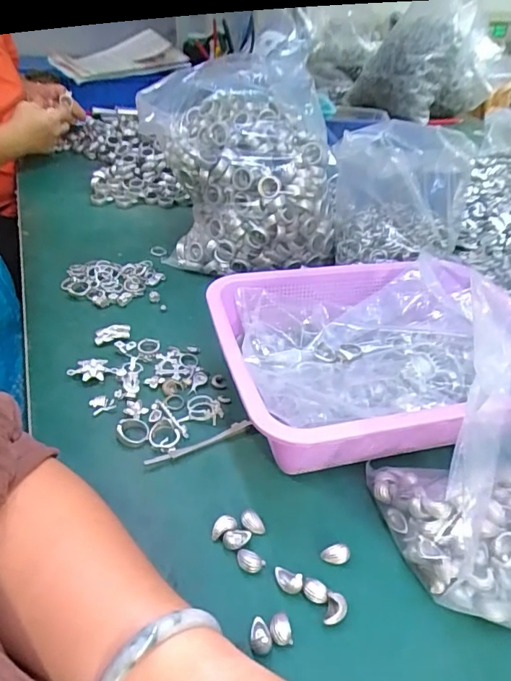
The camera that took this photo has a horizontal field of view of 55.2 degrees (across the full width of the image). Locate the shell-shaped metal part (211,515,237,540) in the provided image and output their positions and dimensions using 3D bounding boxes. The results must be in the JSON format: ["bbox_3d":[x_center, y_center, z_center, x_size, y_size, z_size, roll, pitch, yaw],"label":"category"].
[{"bbox_3d":[-0.024,0.133,0.351,0.019,0.006,0.014,-15,41,-24],"label":"shell-shaped metal part"}]

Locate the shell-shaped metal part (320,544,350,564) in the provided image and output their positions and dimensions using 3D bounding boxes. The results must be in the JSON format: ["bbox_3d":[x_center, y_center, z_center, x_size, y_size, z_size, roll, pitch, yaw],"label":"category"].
[{"bbox_3d":[0.056,0.149,0.341,0.019,0.012,0.011,5,37,1],"label":"shell-shaped metal part"}]

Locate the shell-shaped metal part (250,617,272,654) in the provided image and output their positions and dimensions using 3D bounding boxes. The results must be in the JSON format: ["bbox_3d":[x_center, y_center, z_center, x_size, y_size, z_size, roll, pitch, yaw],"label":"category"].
[{"bbox_3d":[0.003,0.179,0.297,0.012,0.007,0.018,-3,38,-10],"label":"shell-shaped metal part"}]

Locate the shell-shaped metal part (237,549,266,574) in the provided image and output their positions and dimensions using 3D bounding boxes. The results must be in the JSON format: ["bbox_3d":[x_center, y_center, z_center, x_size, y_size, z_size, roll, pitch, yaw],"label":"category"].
[{"bbox_3d":[-0.004,0.150,0.332,0.019,0.010,0.013,17,39,17],"label":"shell-shaped metal part"}]

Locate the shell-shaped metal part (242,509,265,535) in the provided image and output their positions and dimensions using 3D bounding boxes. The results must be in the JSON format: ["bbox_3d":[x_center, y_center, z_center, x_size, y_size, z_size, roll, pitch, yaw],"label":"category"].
[{"bbox_3d":[-0.002,0.132,0.354,0.013,0.011,0.017,-23,45,-31],"label":"shell-shaped metal part"}]

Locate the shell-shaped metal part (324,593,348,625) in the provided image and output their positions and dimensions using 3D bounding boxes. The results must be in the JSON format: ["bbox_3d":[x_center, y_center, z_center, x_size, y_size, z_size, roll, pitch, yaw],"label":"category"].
[{"bbox_3d":[0.051,0.173,0.310,0.013,0.013,0.017,10,37,8],"label":"shell-shaped metal part"}]

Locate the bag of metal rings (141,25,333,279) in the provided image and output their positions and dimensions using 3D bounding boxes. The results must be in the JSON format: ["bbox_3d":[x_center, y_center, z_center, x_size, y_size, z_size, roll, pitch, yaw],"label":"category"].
[{"bbox_3d":[-0.023,-0.232,0.627,0.227,0.239,0.211,-7,40,-14],"label":"bag of metal rings"}]

